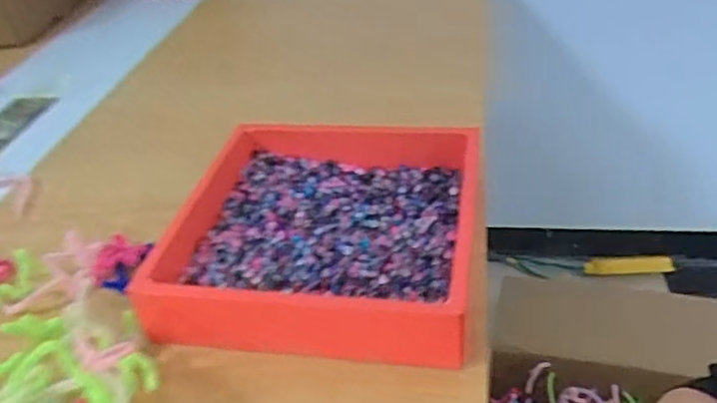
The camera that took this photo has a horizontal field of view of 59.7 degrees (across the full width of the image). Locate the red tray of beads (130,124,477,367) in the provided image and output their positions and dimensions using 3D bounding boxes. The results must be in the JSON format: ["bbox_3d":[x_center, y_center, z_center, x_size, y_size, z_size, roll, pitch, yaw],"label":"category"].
[{"bbox_3d":[-0.039,0.022,0.515,0.233,0.060,0.231,4,37,11],"label":"red tray of beads"}]

